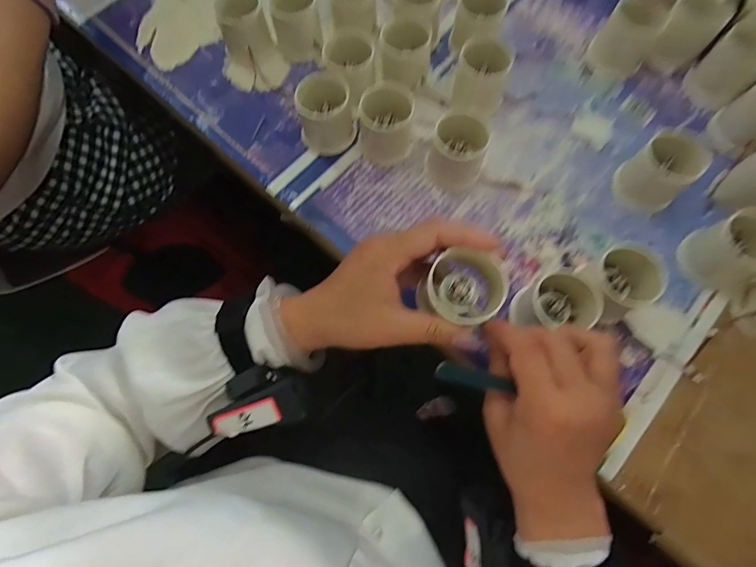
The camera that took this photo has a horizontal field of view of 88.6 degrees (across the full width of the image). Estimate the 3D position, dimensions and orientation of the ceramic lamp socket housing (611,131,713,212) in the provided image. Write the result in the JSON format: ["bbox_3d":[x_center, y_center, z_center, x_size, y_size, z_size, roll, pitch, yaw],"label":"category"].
[{"bbox_3d":[0.256,-0.101,0.352,0.044,0.057,0.053,-37,76,-8],"label":"ceramic lamp socket housing"}]

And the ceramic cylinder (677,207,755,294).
[{"bbox_3d":[0.307,-0.027,0.331,0.057,0.050,0.059,-1,74,2],"label":"ceramic cylinder"}]

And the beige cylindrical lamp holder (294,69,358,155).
[{"bbox_3d":[-0.051,-0.168,0.384,0.055,0.052,0.052,-1,74,2],"label":"beige cylindrical lamp holder"}]

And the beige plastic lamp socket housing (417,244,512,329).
[{"bbox_3d":[0.056,0.006,0.268,0.054,0.045,0.047,21,76,8],"label":"beige plastic lamp socket housing"}]

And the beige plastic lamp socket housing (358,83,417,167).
[{"bbox_3d":[0.008,-0.152,0.373,0.054,0.061,0.043,1,74,2],"label":"beige plastic lamp socket housing"}]

